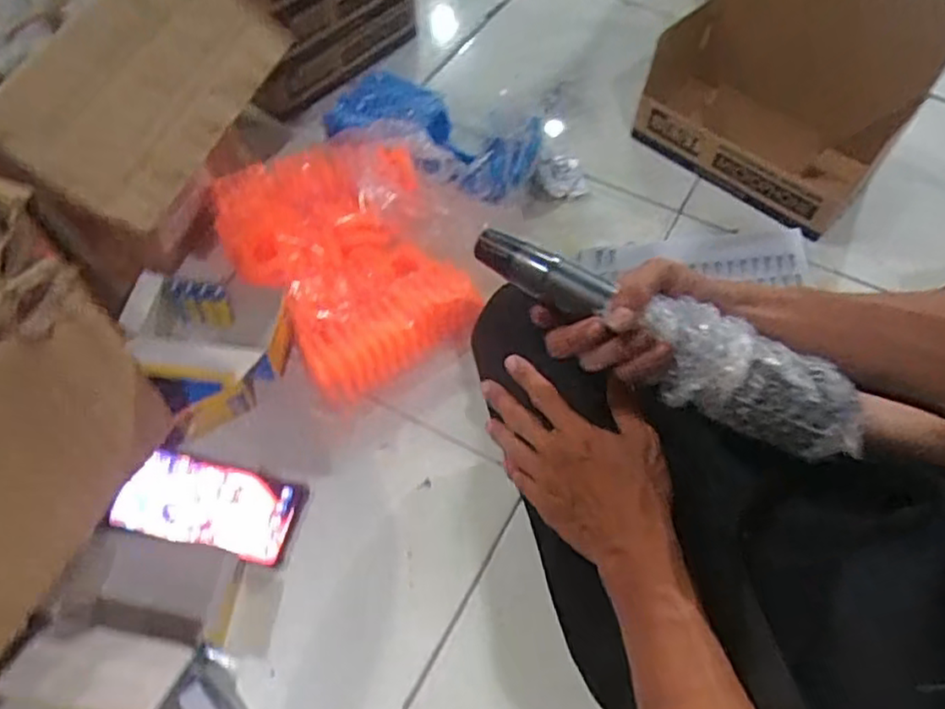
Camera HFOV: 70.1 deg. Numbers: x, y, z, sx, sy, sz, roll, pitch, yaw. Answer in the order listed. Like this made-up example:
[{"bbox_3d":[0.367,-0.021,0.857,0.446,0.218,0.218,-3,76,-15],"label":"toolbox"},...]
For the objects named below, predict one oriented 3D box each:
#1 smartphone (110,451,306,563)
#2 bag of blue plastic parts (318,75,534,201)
[{"bbox_3d":[-0.235,0.134,0.600,0.159,0.015,0.078,11,55,6],"label":"smartphone"},{"bbox_3d":[-0.072,-0.282,0.829,0.289,0.070,0.175,28,61,17],"label":"bag of blue plastic parts"}]

